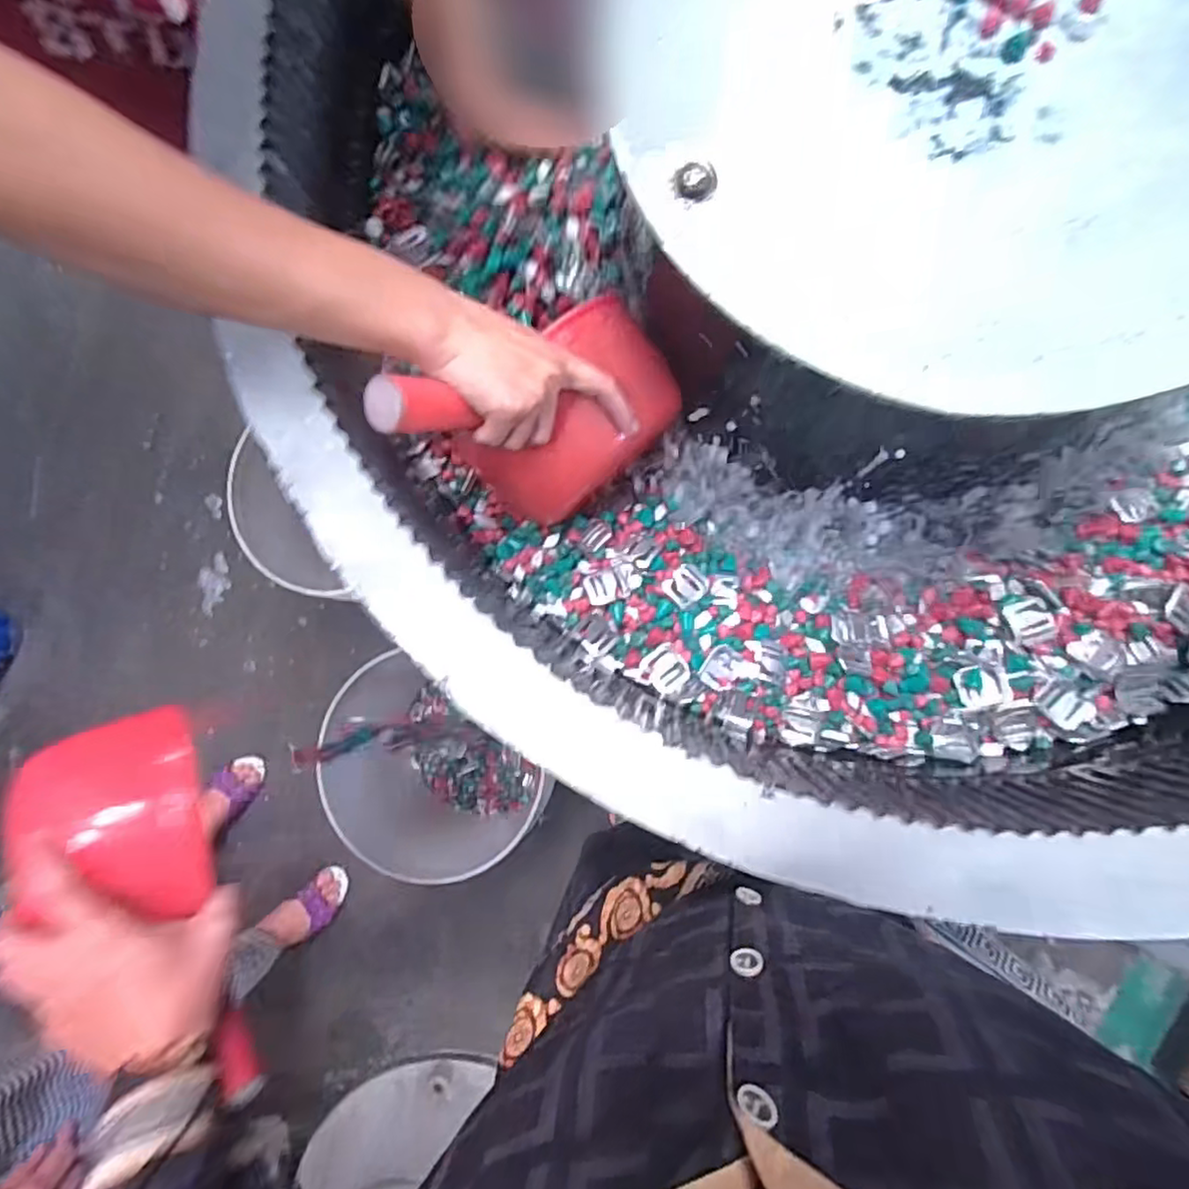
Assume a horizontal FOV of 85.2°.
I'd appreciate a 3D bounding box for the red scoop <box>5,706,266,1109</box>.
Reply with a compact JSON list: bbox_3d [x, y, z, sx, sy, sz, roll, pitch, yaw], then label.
[{"bbox_3d":[-0.288,0.197,0.396,0.070,0.096,0.243,-51,58,34],"label":"red scoop"}]

